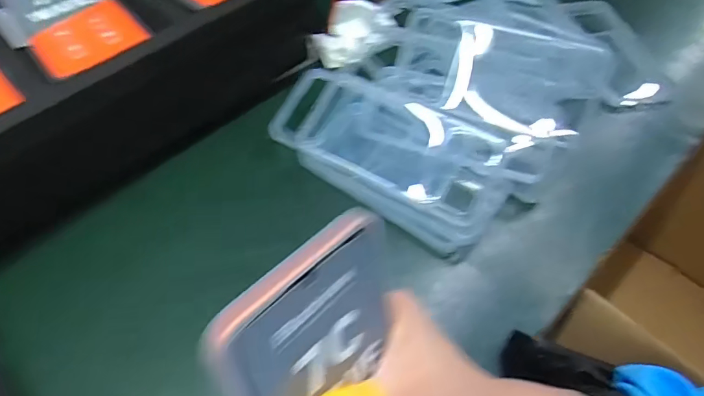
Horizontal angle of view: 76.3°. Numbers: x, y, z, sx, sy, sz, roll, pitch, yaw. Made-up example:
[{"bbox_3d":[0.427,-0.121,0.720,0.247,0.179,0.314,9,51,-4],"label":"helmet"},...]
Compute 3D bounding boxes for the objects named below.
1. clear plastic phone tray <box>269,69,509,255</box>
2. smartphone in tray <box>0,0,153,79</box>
[{"bbox_3d":[0.030,-0.043,0.396,0.210,0.024,0.103,33,77,18],"label":"clear plastic phone tray"},{"bbox_3d":[-0.238,-0.156,0.375,0.079,0.011,0.159,-37,62,-23],"label":"smartphone in tray"}]

